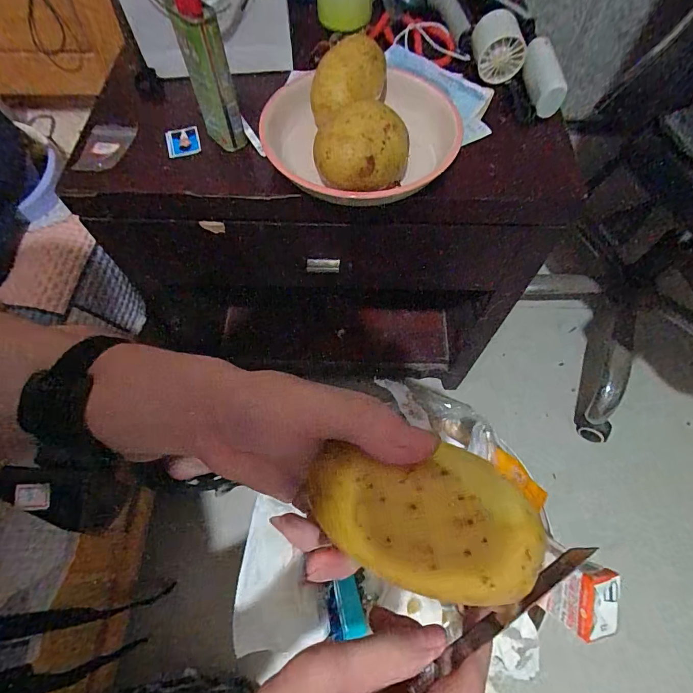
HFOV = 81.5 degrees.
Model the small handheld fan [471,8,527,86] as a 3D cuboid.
[{"bbox_3d":[0.172,-0.343,0.460,0.055,0.053,0.059,4,64,2],"label":"small handheld fan"}]

